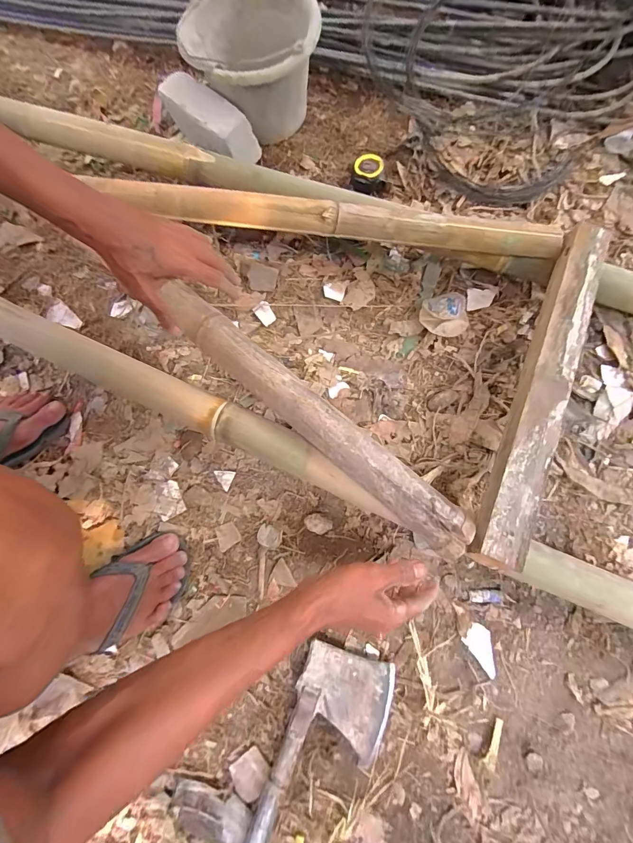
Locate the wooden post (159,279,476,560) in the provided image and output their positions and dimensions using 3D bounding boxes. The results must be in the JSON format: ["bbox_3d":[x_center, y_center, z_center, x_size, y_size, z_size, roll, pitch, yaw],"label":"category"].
[{"bbox_3d":[-0.019,-0.017,0.501,0.520,0.034,0.060,40,78,10],"label":"wooden post"}]

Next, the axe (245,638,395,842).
[{"bbox_3d":[-0.004,0.452,0.446,0.118,0.026,0.316,19,74,8],"label":"axe"}]

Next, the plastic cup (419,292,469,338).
[{"bbox_3d":[0.224,-0.190,0.646,0.081,0.024,0.088,12,73,6],"label":"plastic cup"}]

